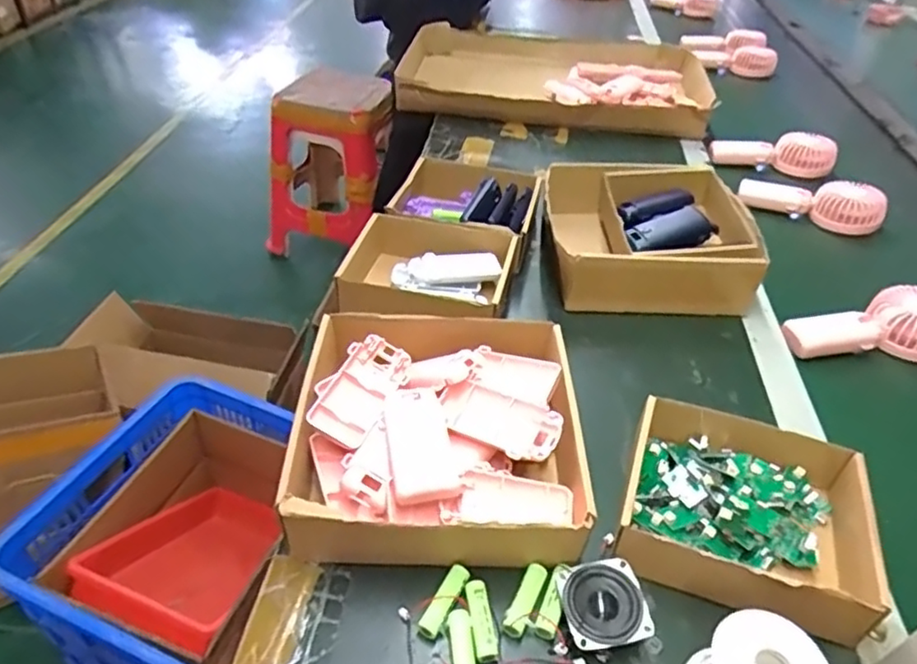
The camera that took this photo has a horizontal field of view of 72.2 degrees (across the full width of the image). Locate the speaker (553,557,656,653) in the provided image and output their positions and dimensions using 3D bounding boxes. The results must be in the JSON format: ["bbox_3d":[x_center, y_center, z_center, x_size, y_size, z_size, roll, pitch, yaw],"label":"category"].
[{"bbox_3d":[0.096,0.185,0.422,0.054,0.031,0.054,-2,41,-7],"label":"speaker"}]

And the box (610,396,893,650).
[{"bbox_3d":[0.214,0.135,0.468,0.172,0.055,0.157,17,42,14],"label":"box"}]

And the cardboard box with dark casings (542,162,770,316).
[{"bbox_3d":[0.212,-0.114,0.732,0.217,0.073,0.214,6,41,1],"label":"cardboard box with dark casings"}]

